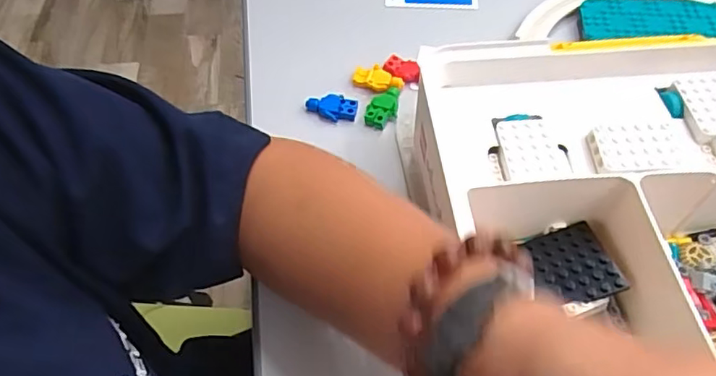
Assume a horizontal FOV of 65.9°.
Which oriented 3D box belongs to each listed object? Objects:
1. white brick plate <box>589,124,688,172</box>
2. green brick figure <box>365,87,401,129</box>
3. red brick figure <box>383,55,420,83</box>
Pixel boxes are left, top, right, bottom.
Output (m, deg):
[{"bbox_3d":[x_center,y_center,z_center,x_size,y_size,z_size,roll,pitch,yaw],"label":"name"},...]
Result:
[{"bbox_3d":[0.160,-0.022,0.316,0.049,0.009,0.030,-4,54,-1],"label":"white brick plate"},{"bbox_3d":[0.021,-0.064,0.424,0.021,0.007,0.038,19,57,15],"label":"green brick figure"},{"bbox_3d":[0.036,-0.096,0.444,0.029,0.011,0.015,23,58,17],"label":"red brick figure"}]

